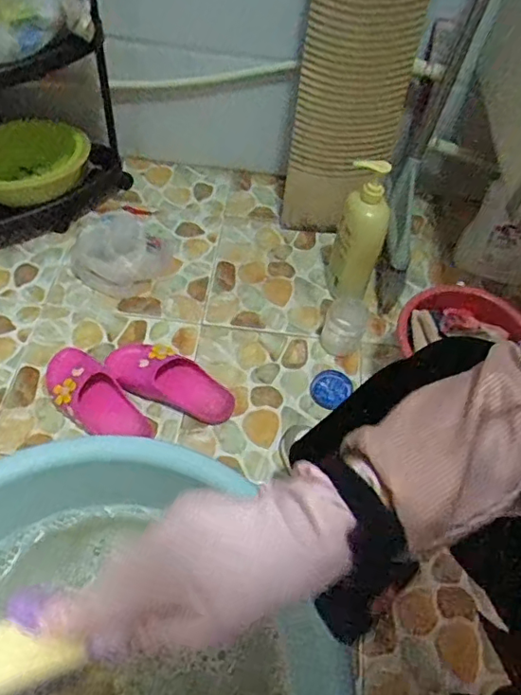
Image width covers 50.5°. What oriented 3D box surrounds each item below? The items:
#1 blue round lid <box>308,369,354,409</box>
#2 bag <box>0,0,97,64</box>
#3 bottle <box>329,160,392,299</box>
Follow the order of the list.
[{"bbox_3d":[0.123,0.073,0.975,0.066,0.016,0.074,37,62,19],"label":"blue round lid"},{"bbox_3d":[-0.365,-0.506,0.855,0.205,0.089,0.062,-17,59,-18],"label":"bag"},{"bbox_3d":[0.183,-0.201,1.018,0.088,0.298,0.069,20,55,8],"label":"bottle"}]

